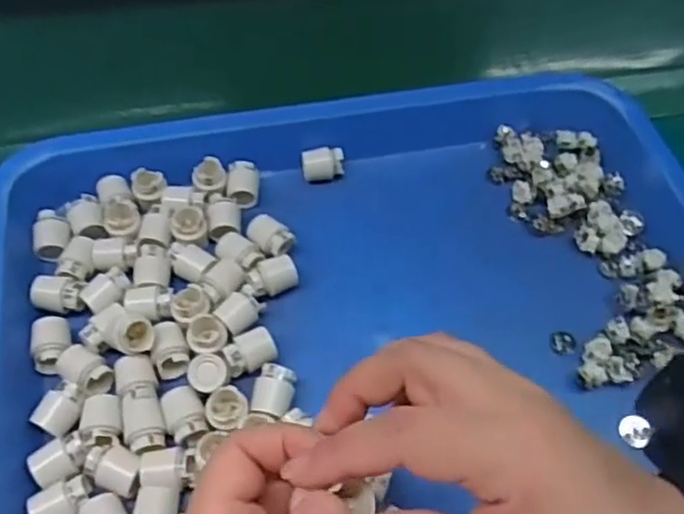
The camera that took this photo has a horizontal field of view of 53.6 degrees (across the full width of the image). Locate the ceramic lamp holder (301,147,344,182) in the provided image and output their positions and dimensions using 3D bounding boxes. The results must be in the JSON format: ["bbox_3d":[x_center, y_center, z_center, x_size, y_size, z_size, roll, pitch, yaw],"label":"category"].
[{"bbox_3d":[-0.013,-0.062,0.462,0.028,0.021,0.016,2,53,0],"label":"ceramic lamp holder"}]

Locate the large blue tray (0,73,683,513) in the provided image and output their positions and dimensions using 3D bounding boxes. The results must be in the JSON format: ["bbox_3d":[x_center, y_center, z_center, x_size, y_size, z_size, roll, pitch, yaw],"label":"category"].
[{"bbox_3d":[0.020,0.035,0.388,0.419,0.046,0.358,-9,54,-9],"label":"large blue tray"}]

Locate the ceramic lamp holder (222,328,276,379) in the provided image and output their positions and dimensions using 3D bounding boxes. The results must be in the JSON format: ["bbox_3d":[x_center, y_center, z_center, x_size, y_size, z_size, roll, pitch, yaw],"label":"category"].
[{"bbox_3d":[-0.051,0.054,0.375,0.028,0.016,0.020,-24,58,-18],"label":"ceramic lamp holder"}]

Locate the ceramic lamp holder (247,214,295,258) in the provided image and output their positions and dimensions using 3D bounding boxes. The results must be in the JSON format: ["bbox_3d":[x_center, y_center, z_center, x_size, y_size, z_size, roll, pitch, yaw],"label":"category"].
[{"bbox_3d":[-0.045,-0.009,0.421,0.030,0.023,0.019,38,61,23],"label":"ceramic lamp holder"}]

